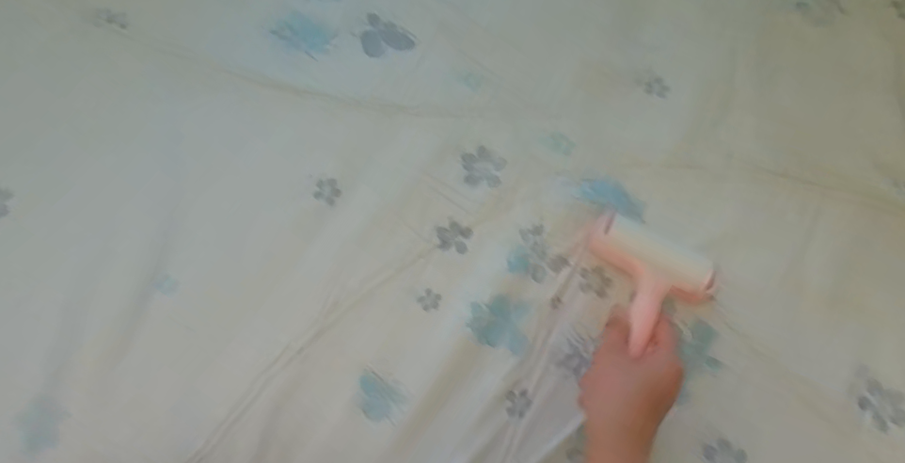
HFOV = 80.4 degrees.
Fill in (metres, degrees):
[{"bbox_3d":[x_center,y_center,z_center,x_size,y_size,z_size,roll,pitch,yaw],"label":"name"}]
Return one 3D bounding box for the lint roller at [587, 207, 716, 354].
[{"bbox_3d":[0.173,0.044,0.477,0.115,0.063,0.119,29,76,9],"label":"lint roller"}]

